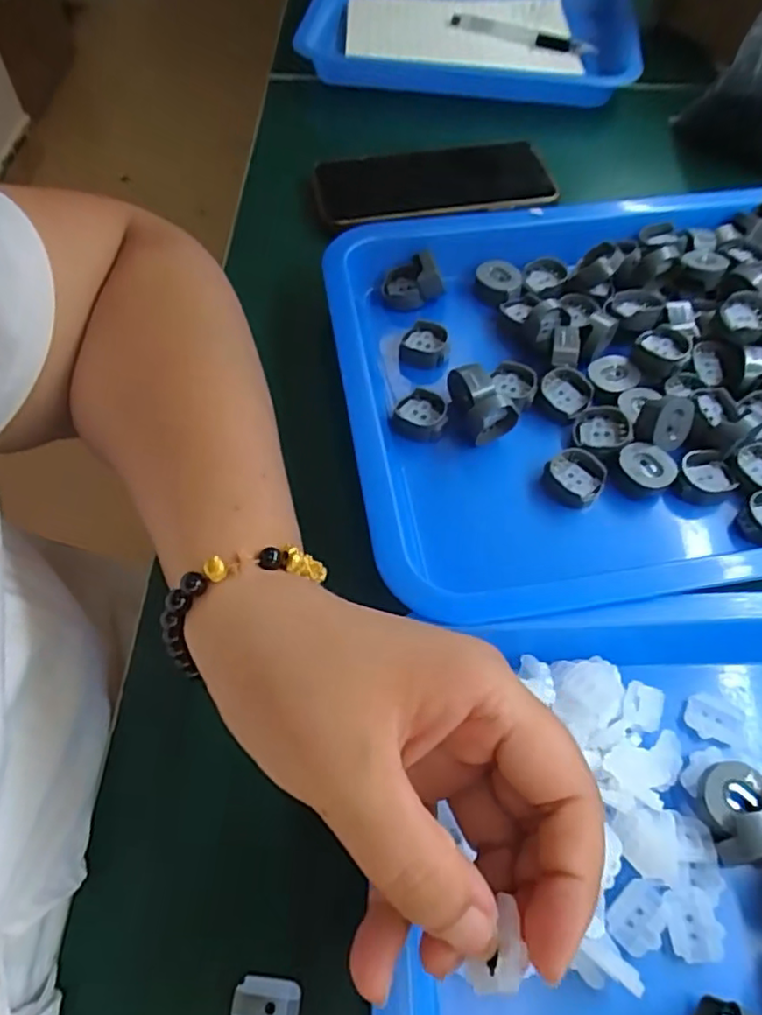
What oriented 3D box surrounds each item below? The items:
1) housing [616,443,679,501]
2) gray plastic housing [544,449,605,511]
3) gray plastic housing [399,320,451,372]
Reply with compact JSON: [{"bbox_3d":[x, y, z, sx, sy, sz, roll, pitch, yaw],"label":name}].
[{"bbox_3d":[0.132,-0.020,0.319,0.027,0.011,0.028,1,58,-2],"label":"housing"},{"bbox_3d":[0.096,-0.014,0.320,0.029,0.016,0.025,22,60,11],"label":"gray plastic housing"},{"bbox_3d":[0.025,-0.093,0.363,0.027,0.014,0.029,3,58,-1],"label":"gray plastic housing"}]

